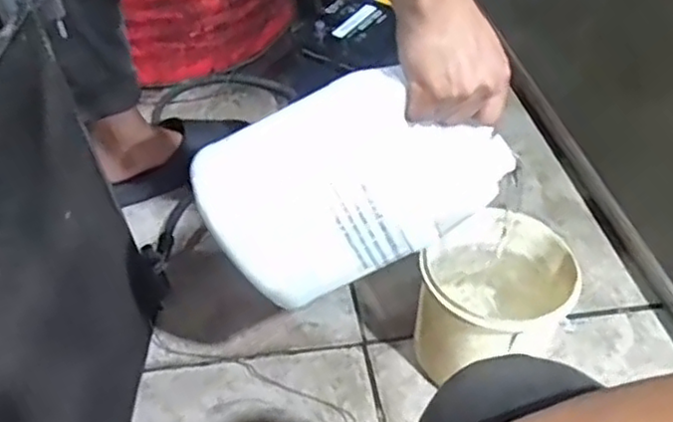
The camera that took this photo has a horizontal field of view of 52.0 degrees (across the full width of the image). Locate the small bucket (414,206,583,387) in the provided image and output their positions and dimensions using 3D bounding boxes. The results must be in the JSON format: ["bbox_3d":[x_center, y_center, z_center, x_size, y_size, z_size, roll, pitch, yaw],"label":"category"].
[{"bbox_3d":[0.185,0.120,0.855,0.157,0.174,0.174,21,48,18],"label":"small bucket"}]

